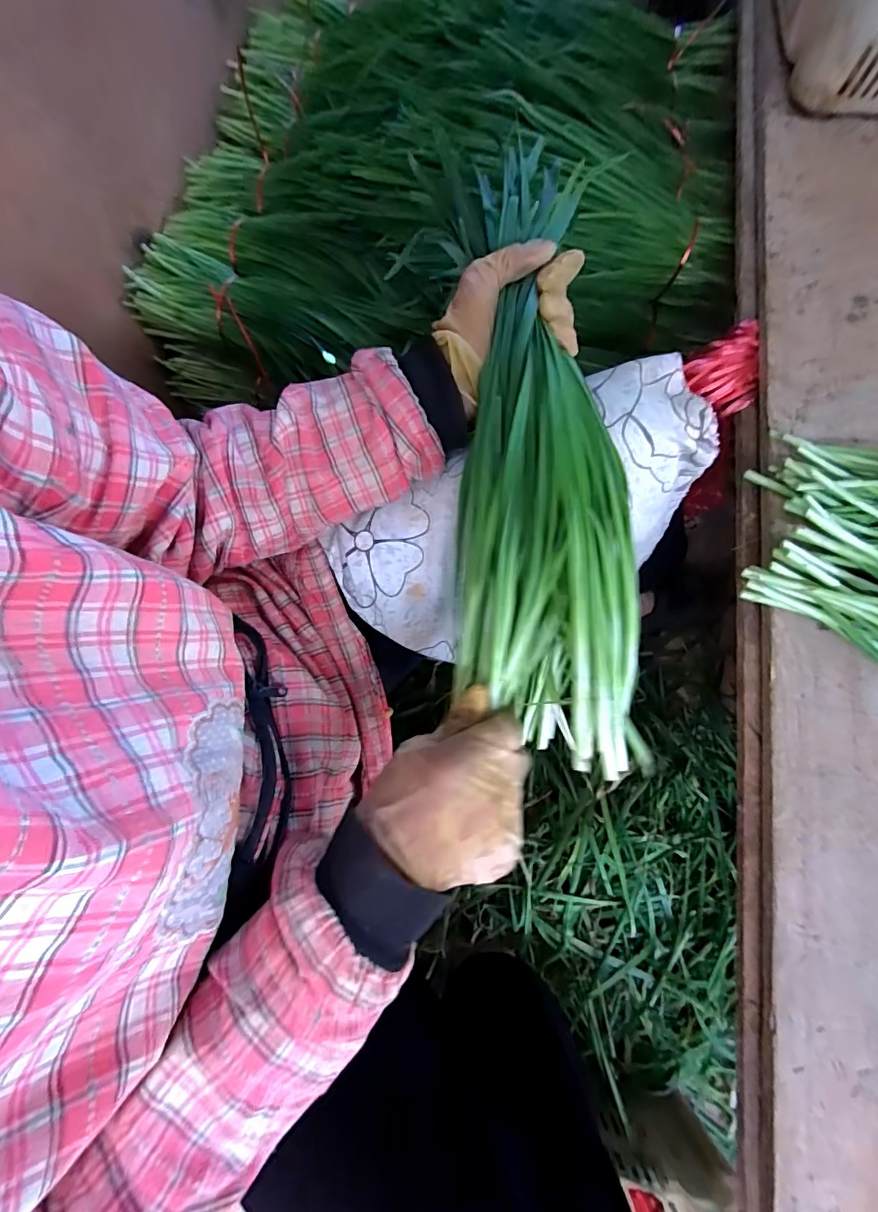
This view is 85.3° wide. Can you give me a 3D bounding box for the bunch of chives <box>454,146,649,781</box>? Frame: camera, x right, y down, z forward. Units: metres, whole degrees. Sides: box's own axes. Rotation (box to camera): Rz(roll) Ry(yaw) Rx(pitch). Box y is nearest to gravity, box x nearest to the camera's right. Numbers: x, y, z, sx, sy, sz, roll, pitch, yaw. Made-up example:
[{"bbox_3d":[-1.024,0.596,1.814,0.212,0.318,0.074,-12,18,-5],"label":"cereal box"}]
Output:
[{"bbox_3d":[0.055,-0.106,0.304,0.115,0.062,0.411,-4,86,0],"label":"bunch of chives"}]

